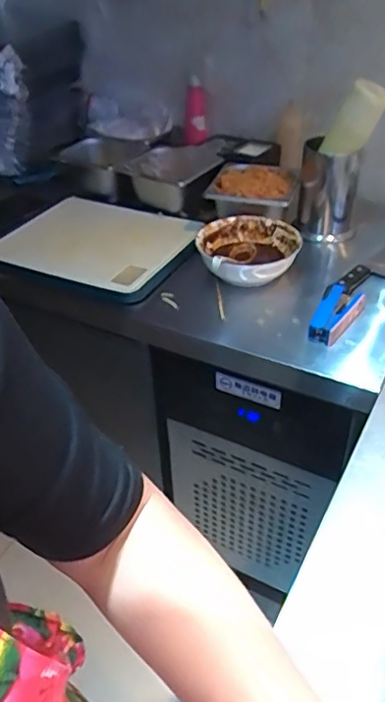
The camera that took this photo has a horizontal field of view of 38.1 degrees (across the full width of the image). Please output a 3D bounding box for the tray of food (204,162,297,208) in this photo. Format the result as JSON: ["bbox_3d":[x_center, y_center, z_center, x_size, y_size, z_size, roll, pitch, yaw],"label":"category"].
[{"bbox_3d":[0.112,-0.308,1.030,0.151,0.029,0.140,9,41,16],"label":"tray of food"}]

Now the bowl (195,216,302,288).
[{"bbox_3d":[0.095,-0.165,0.961,0.173,0.072,0.155,-13,40,-9],"label":"bowl"}]

